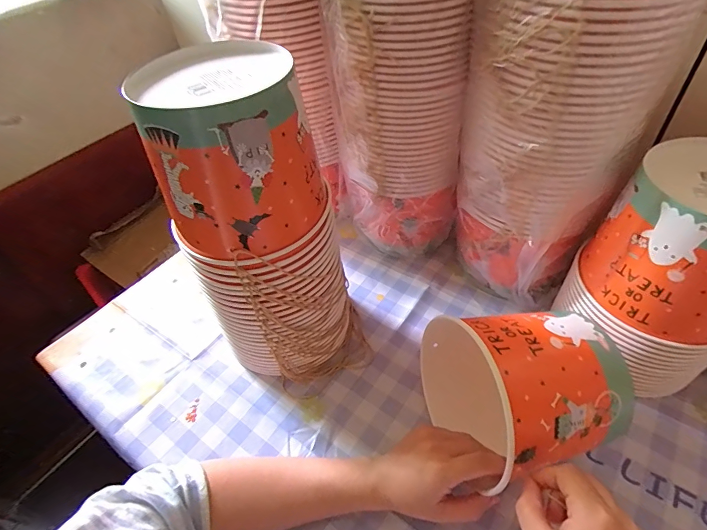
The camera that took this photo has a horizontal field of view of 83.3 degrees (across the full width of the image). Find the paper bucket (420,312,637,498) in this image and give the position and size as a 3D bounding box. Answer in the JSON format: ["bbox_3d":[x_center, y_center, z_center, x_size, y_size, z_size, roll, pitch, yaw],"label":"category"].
[{"bbox_3d":[0.159,0.109,0.391,0.142,0.162,0.155,-20,48,-11],"label":"paper bucket"}]

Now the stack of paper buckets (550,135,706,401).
[{"bbox_3d":[0.321,0.009,0.410,0.138,0.224,0.153,-32,51,-21],"label":"stack of paper buckets"}]

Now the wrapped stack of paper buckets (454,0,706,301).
[{"bbox_3d":[0.193,-0.135,0.400,0.134,0.393,0.135,-16,48,-8],"label":"wrapped stack of paper buckets"}]

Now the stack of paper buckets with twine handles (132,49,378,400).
[{"bbox_3d":[-0.089,-0.025,0.424,0.151,0.333,0.159,-16,48,-7],"label":"stack of paper buckets with twine handles"}]

